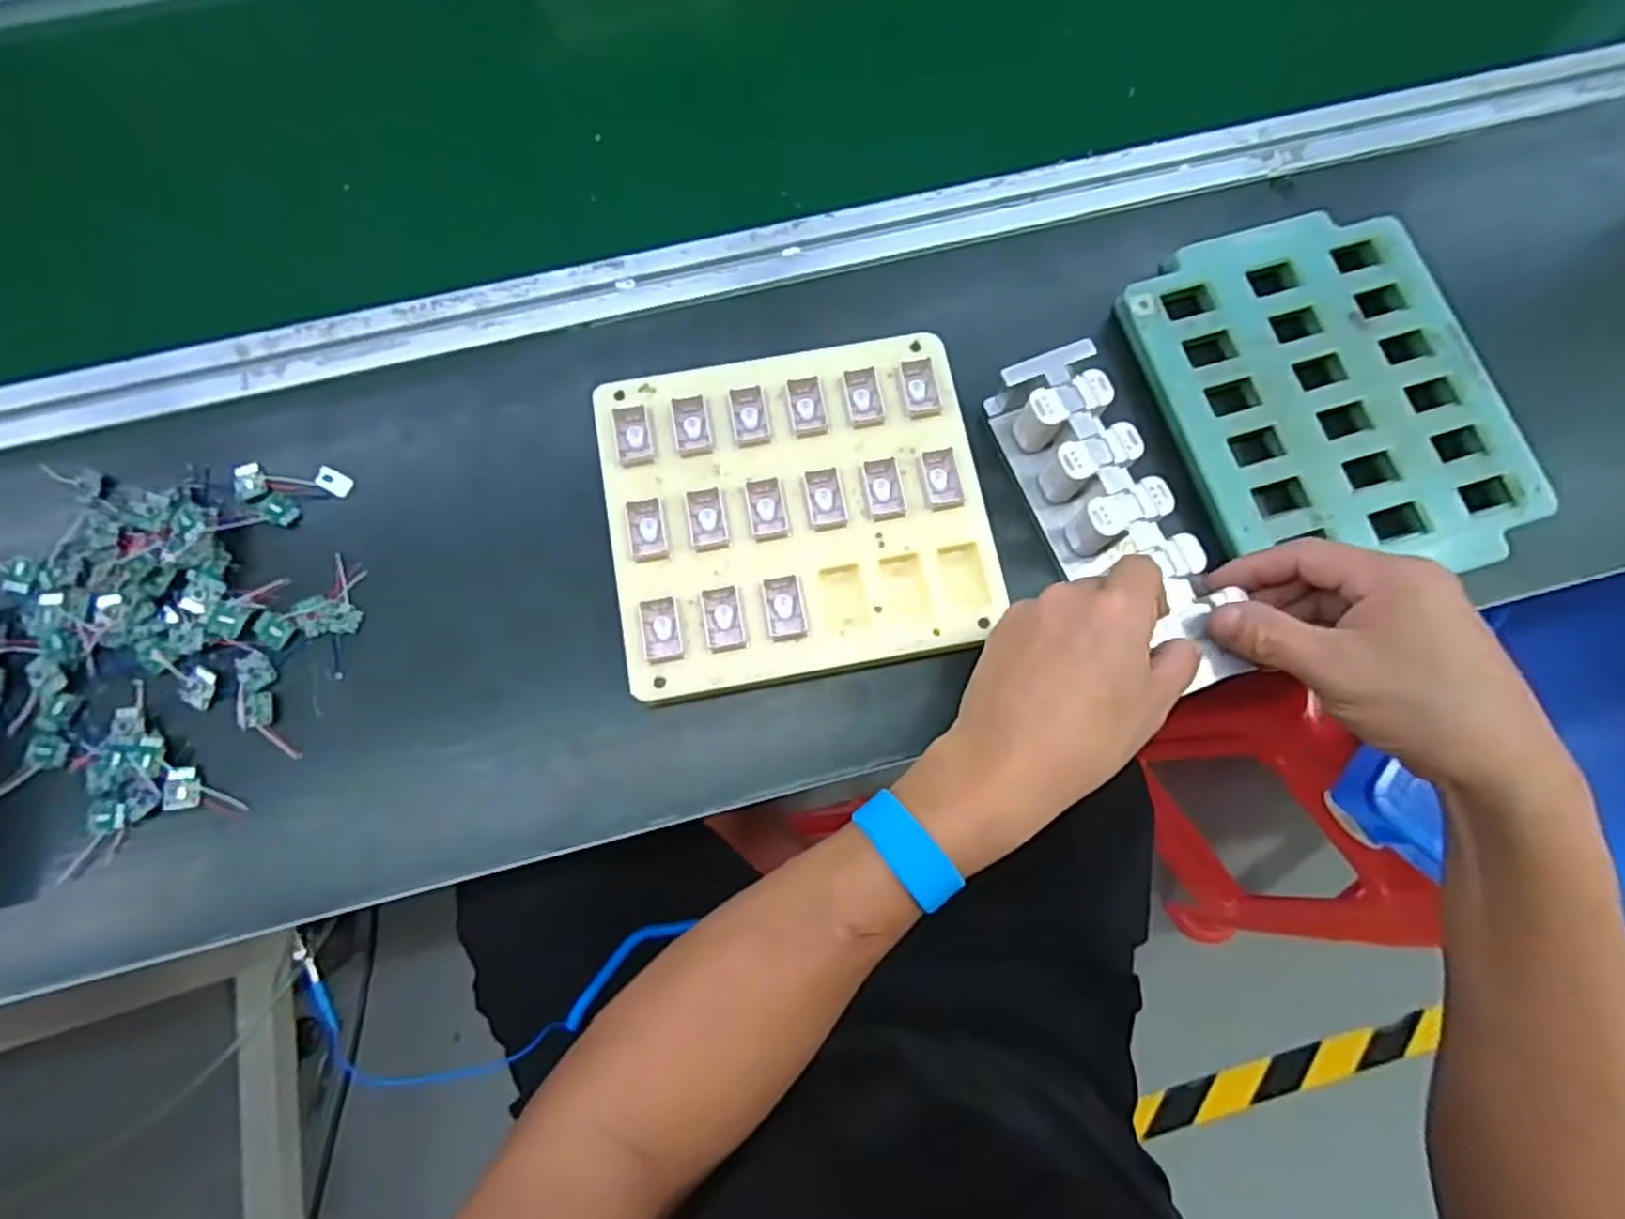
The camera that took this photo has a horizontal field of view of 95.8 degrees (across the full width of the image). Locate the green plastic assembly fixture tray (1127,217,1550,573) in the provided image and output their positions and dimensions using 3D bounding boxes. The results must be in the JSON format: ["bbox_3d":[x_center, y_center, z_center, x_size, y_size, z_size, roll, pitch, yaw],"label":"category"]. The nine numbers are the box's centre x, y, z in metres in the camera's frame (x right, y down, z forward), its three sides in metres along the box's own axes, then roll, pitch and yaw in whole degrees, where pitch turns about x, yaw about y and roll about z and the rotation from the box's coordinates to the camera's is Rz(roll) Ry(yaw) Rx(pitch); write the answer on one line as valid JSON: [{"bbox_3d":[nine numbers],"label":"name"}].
[{"bbox_3d":[0.291,-0.121,0.430,0.177,0.033,0.214,-15,76,-4],"label":"green plastic assembly fixture tray"}]

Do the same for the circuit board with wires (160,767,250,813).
[{"bbox_3d":[-0.310,0.093,0.376,0.040,0.004,0.021,3,76,0],"label":"circuit board with wires"}]

